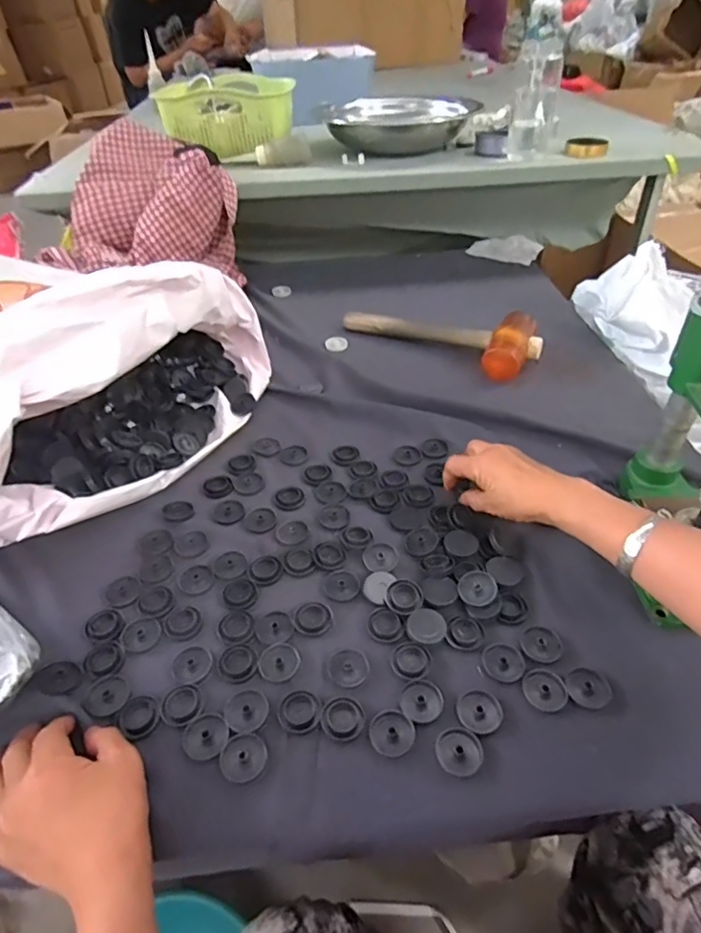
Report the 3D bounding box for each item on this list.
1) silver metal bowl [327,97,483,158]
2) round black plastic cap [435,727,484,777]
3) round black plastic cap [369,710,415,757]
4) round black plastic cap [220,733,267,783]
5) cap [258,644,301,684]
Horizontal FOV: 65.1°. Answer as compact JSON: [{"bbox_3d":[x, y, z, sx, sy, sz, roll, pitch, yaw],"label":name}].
[{"bbox_3d":[0.092,-0.622,1.000,0.231,0.052,0.197,13,44,17],"label":"silver metal bowl"},{"bbox_3d":[0.081,0.210,0.405,0.034,0.008,0.030,10,43,14],"label":"round black plastic cap"},{"bbox_3d":[0.031,0.202,0.417,0.031,0.008,0.031,-2,42,1],"label":"round black plastic cap"},{"bbox_3d":[-0.078,0.212,0.402,0.033,0.004,0.032,-2,42,1],"label":"round black plastic cap"},{"bbox_3d":[-0.059,0.163,0.456,0.033,0.004,0.034,-2,42,1],"label":"cap"}]

